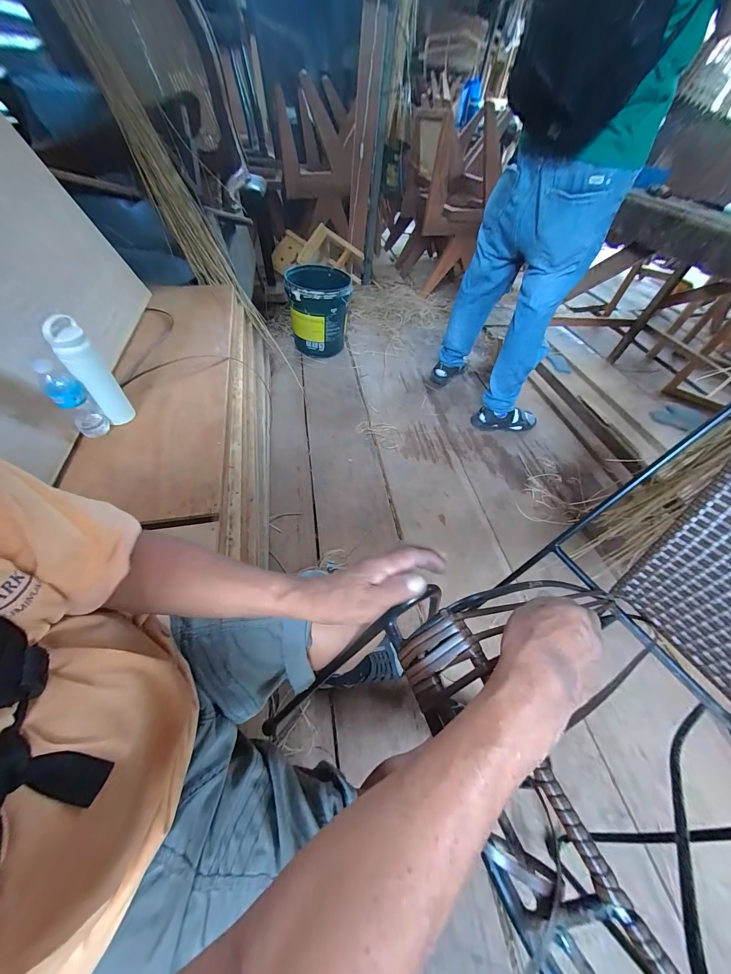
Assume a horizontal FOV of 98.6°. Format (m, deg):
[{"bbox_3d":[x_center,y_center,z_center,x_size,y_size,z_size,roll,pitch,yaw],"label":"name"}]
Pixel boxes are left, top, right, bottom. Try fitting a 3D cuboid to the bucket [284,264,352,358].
[{"bbox_3d":[-0.226,-0.854,1.547,0.294,0.313,0.294,1,52,-6],"label":"bucket"}]

